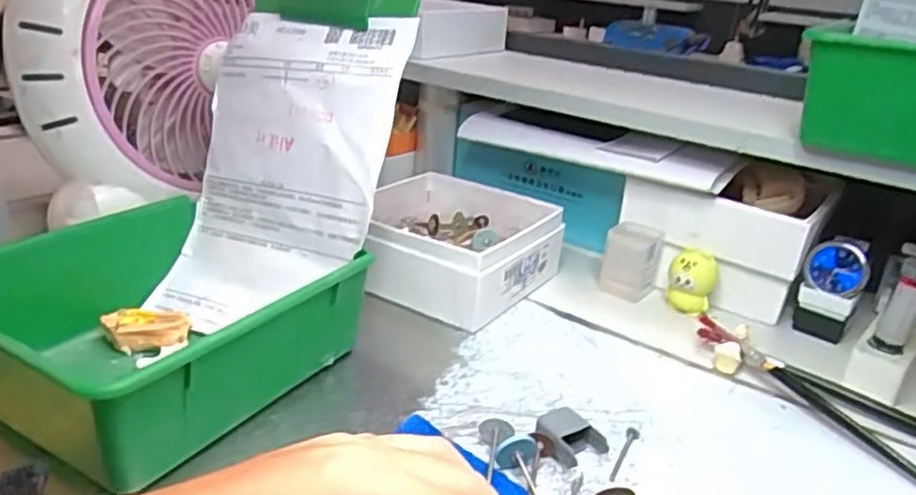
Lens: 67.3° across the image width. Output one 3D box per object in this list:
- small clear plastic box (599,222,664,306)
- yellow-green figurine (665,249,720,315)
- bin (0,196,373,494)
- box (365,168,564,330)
[{"bbox_3d":[0.133,0.010,0.528,0.041,0.048,0.029,11,24,13],"label":"small clear plastic box"},{"bbox_3d":[0.169,0.023,0.495,0.033,0.043,0.021,14,25,19],"label":"yellow-green figurine"},{"bbox_3d":[-0.156,0.043,0.362,0.156,0.076,0.160,18,27,27],"label":"bin"},{"bbox_3d":[-0.006,-0.004,0.515,0.132,0.053,0.142,18,27,27],"label":"box"}]

